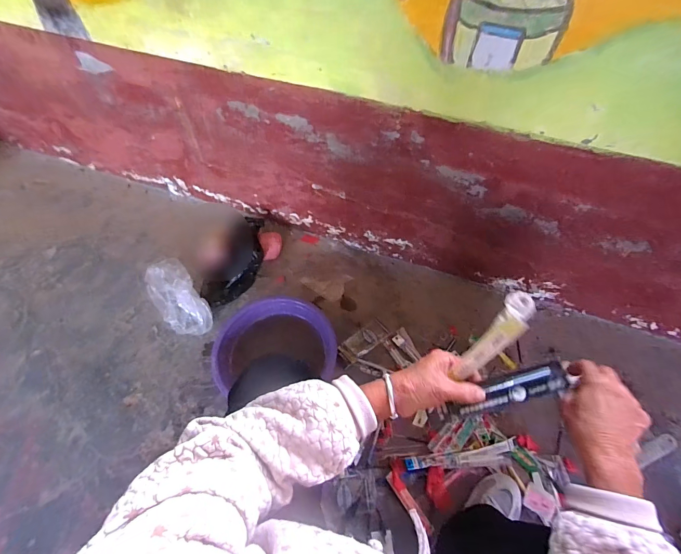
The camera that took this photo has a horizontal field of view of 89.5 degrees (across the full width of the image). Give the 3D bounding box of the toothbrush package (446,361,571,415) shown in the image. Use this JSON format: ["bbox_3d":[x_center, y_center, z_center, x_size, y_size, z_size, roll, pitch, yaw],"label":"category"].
[{"bbox_3d":[0.197,0.132,0.398,0.140,0.021,0.033,-18,60,-3],"label":"toothbrush package"}]

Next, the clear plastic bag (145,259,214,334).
[{"bbox_3d":[-0.451,0.062,0.957,0.120,0.097,0.238,-35,64,-21],"label":"clear plastic bag"}]

